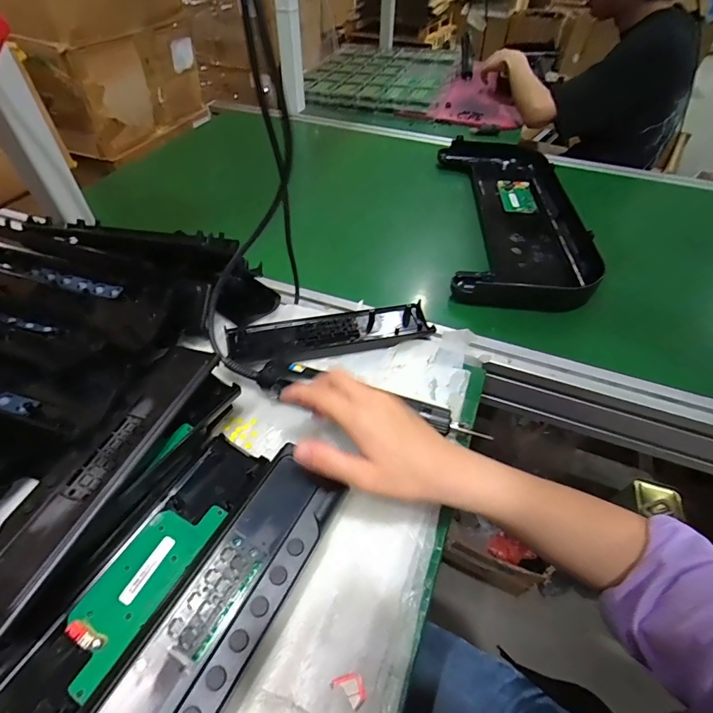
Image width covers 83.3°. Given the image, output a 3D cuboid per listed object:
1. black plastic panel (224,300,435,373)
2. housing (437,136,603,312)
[{"bbox_3d":[-0.030,-0.031,0.497,0.245,0.022,0.073,-11,49,-11],"label":"black plastic panel"},{"bbox_3d":[0.261,-0.255,0.685,0.195,0.046,0.478,6,48,3],"label":"housing"}]

